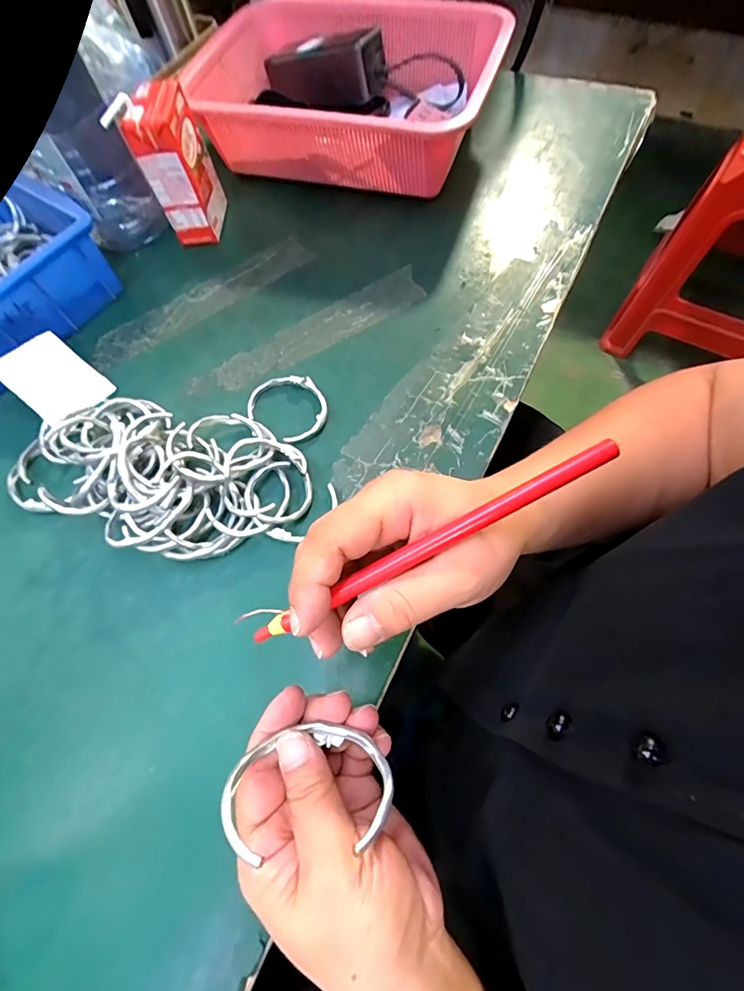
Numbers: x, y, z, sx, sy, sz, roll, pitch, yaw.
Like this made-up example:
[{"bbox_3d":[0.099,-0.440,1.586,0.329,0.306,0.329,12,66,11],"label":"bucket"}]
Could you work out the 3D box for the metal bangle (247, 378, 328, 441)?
[{"bbox_3d":[-0.065,-0.074,0.363,0.065,0.009,0.057,31,71,17],"label":"metal bangle"}]

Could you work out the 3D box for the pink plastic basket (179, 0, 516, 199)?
[{"bbox_3d":[-0.030,-0.411,0.465,0.301,0.097,0.199,16,67,11],"label":"pink plastic basket"}]

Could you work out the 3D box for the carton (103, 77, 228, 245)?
[{"bbox_3d":[-0.182,-0.307,0.422,0.048,0.114,0.072,1,65,5],"label":"carton"}]

